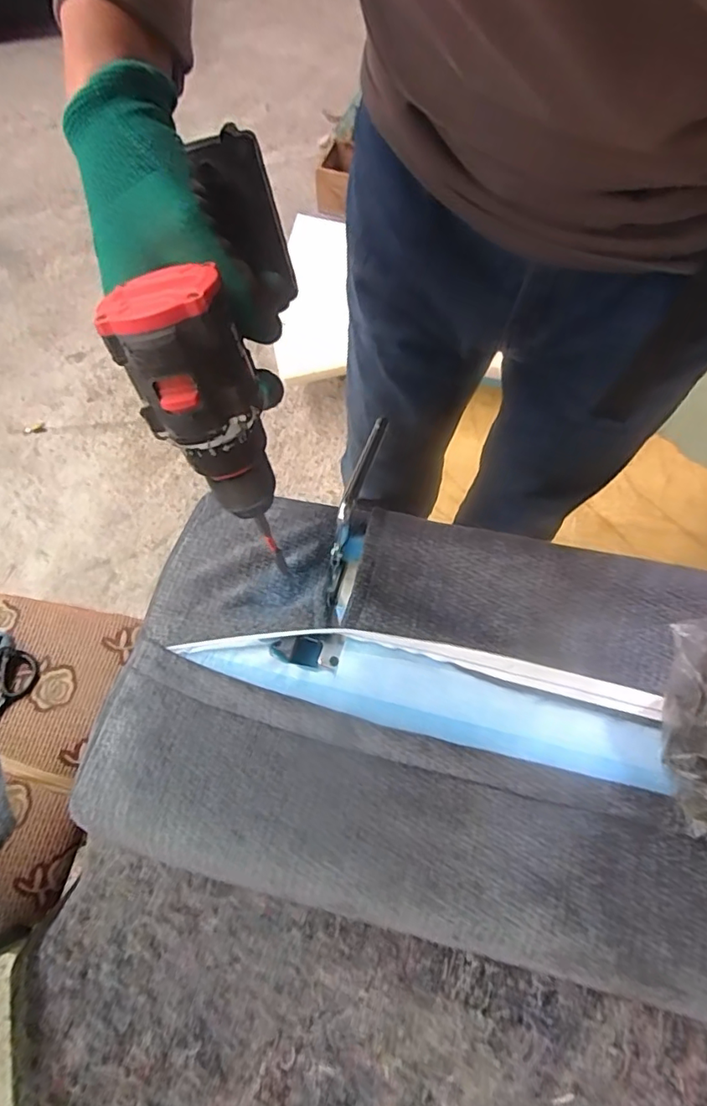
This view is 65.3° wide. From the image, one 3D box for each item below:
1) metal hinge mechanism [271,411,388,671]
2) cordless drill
[{"bbox_3d":[-0.010,-0.010,0.454,0.049,0.055,0.213,16,88,5],"label":"metal hinge mechanism"},{"bbox_3d":[-0.077,-0.140,0.340,0.066,0.145,0.222,2,60,-1],"label":"cordless drill"}]

